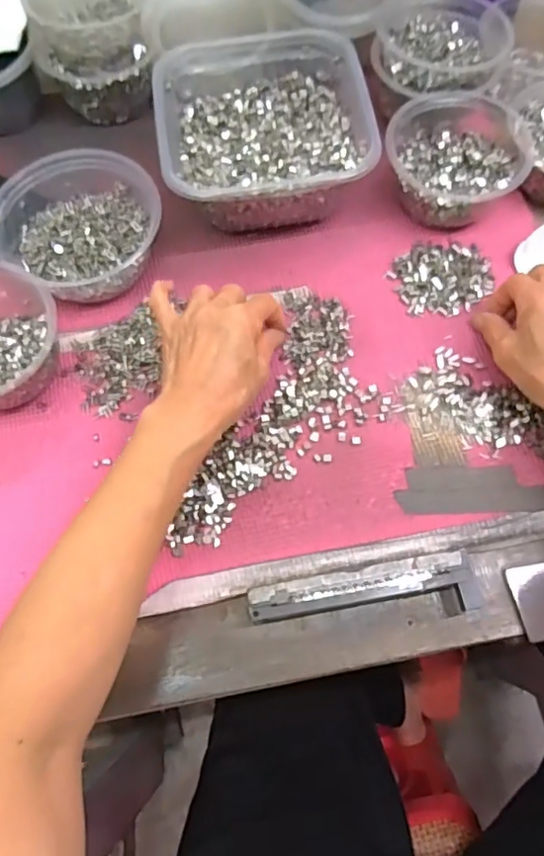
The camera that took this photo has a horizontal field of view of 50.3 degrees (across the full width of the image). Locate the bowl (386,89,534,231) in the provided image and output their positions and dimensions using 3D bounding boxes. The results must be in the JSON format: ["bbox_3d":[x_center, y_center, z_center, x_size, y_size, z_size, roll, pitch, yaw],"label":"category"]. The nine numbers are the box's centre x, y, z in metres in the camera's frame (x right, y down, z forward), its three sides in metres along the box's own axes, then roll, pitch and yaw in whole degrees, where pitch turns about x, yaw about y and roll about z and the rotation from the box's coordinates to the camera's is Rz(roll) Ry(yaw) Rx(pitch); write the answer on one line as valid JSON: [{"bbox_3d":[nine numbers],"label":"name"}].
[{"bbox_3d":[0.158,-0.231,0.502,0.113,0.054,0.115,-1,67,1],"label":"bowl"}]

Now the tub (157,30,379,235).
[{"bbox_3d":[-0.009,-0.264,0.513,0.174,0.073,0.186,-9,69,-2],"label":"tub"}]

